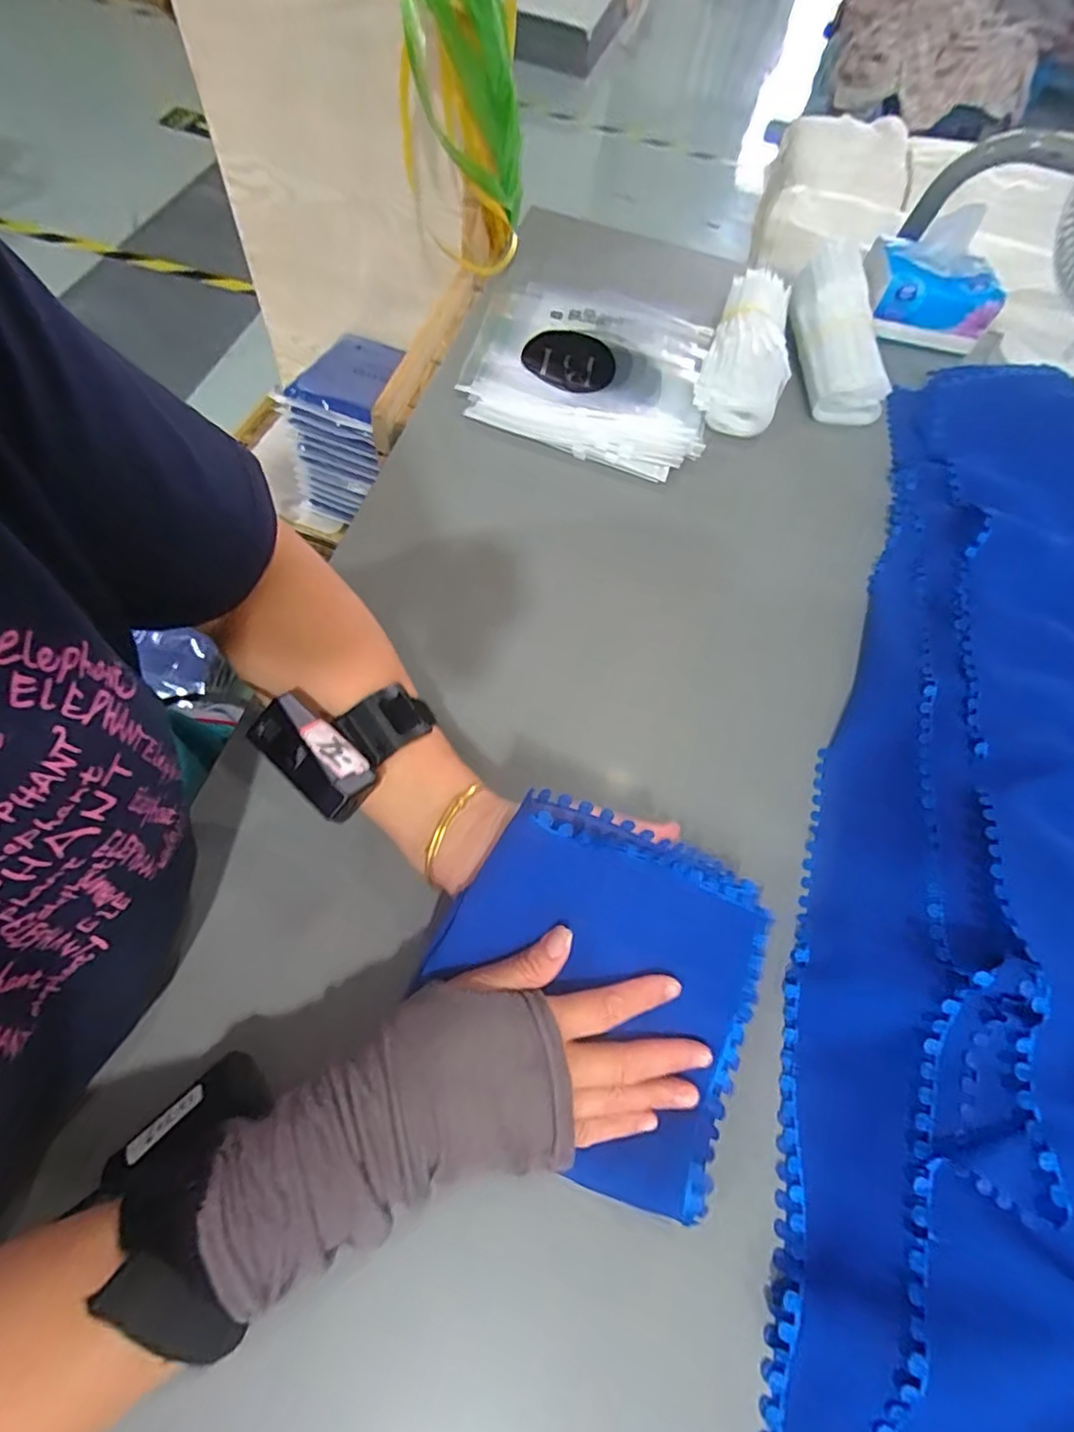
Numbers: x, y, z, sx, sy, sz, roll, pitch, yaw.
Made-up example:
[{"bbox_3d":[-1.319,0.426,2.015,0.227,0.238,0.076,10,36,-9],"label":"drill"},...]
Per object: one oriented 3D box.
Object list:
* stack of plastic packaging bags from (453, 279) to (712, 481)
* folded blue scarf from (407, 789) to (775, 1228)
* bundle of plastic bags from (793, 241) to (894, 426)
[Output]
[{"bbox_3d":[0.055,-0.359,0.620,0.238,0.029,0.267,10,64,-1],"label":"stack of plastic packaging bags"},{"bbox_3d":[0.034,0.149,0.326,0.182,0.037,0.180,27,79,-9],"label":"folded blue scarf"},{"bbox_3d":[0.322,-0.418,0.647,0.082,0.049,0.210,1,79,-4],"label":"bundle of plastic bags"}]

